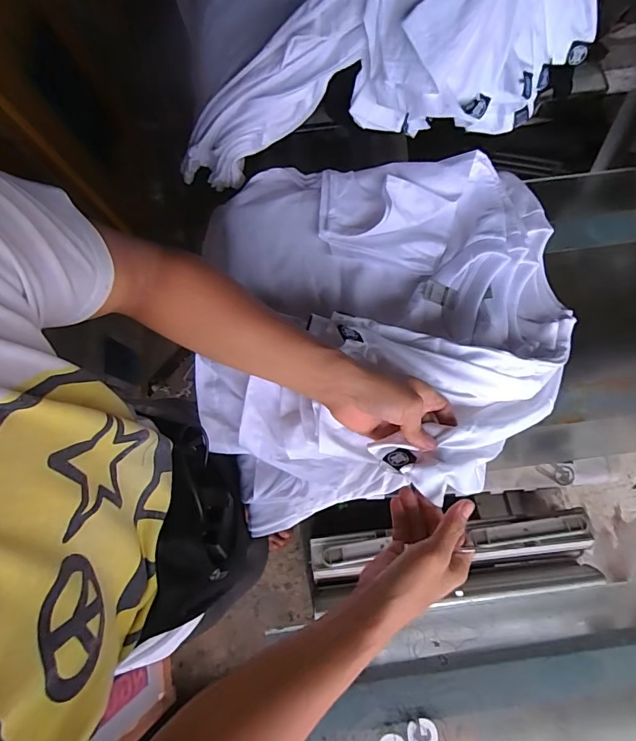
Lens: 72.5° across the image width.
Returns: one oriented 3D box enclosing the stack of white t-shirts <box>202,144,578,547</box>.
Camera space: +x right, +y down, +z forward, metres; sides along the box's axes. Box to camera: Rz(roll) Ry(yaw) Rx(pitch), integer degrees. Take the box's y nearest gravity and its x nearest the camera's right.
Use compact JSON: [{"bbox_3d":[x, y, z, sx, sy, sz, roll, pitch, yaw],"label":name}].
[{"bbox_3d":[0.081,-0.089,0.549,0.459,0.138,0.494,-9,74,-3],"label":"stack of white t-shirts"}]

